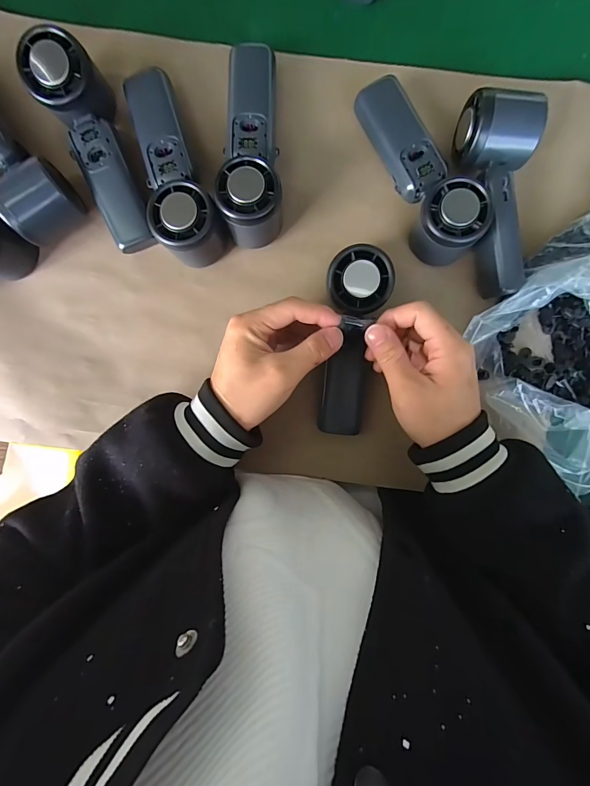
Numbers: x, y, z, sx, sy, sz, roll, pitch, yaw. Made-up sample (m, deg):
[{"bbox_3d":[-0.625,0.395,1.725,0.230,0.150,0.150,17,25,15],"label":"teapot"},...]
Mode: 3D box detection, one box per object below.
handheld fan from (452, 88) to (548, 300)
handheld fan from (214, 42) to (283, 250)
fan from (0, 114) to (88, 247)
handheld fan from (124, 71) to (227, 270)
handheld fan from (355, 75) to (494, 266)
[{"bbox_3d":[0.168,-0.166,0.313,0.060,0.054,0.154,2,95,1],"label":"handheld fan"},{"bbox_3d":[-0.039,-0.217,0.316,0.054,0.061,0.173,-3,95,1],"label":"handheld fan"},{"bbox_3d":[-0.254,-0.211,0.319,0.059,0.059,0.167,-36,93,3],"label":"fan"},{"bbox_3d":[-0.110,-0.197,0.318,0.053,0.059,0.169,-22,94,2],"label":"handheld fan"},{"bbox_3d":[0.109,-0.195,0.315,0.058,0.055,0.169,-25,94,3],"label":"handheld fan"}]

